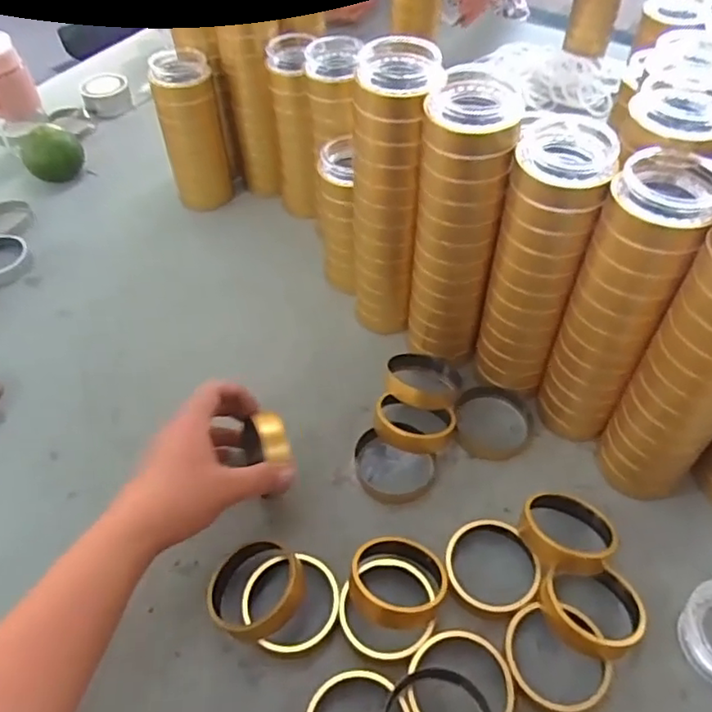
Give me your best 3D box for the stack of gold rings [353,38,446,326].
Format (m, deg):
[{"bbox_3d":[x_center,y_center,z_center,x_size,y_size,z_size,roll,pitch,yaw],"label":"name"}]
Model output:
[{"bbox_3d":[0.030,-0.132,0.549,0.064,0.262,0.059,3,49,3],"label":"stack of gold rings"}]

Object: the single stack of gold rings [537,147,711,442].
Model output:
[{"bbox_3d":[0.197,-0.033,0.471,0.063,0.232,0.070,23,53,20],"label":"single stack of gold rings"}]

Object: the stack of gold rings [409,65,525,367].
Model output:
[{"bbox_3d":[0.084,-0.105,0.526,0.064,0.246,0.067,2,50,4],"label":"stack of gold rings"}]

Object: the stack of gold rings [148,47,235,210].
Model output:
[{"bbox_3d":[-0.192,-0.266,0.731,0.068,0.161,0.072,-11,50,-8],"label":"stack of gold rings"}]

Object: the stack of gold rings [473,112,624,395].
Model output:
[{"bbox_3d":[0.147,-0.077,0.503,0.067,0.227,0.080,14,51,13],"label":"stack of gold rings"}]

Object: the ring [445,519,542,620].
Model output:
[{"bbox_3d":[0.101,0.159,0.464,0.068,0.024,0.069,-1,49,1],"label":"ring"}]

